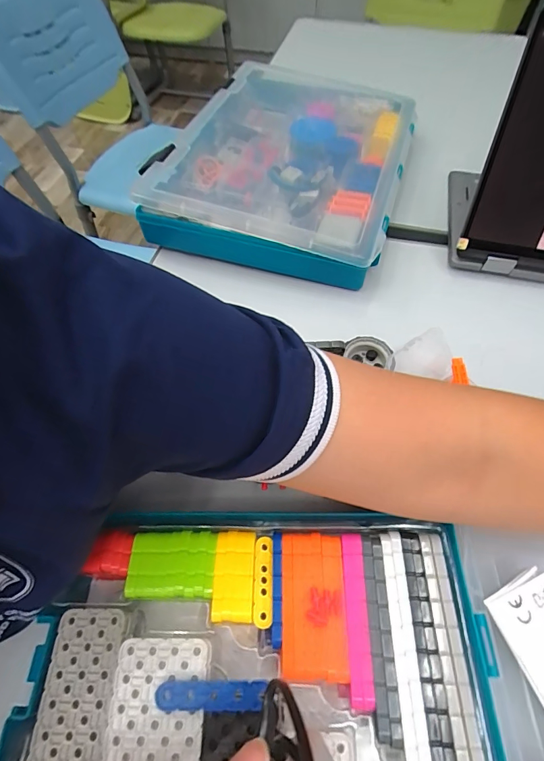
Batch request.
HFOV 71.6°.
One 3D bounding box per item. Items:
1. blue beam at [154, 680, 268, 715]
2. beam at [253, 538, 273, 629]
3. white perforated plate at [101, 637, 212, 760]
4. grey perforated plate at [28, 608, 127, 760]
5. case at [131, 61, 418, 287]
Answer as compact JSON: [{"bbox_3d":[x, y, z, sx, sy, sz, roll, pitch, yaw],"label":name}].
[{"bbox_3d":[-0.033,0.169,0.201,0.057,0.009,0.013,-1,59,0],"label":"blue beam"},{"bbox_3d":[-0.005,0.125,0.236,0.012,0.008,0.049,1,59,1],"label":"beam"},{"bbox_3d":[-0.062,0.181,0.198,0.051,0.004,0.073,0,59,1],"label":"white perforated plate"},{"bbox_3d":[-0.106,0.179,0.200,0.037,0.004,0.097,0,59,1],"label":"grey perforated plate"},{"bbox_3d":[0.027,-0.290,0.496,0.273,0.064,0.364,15,60,10],"label":"case"}]

